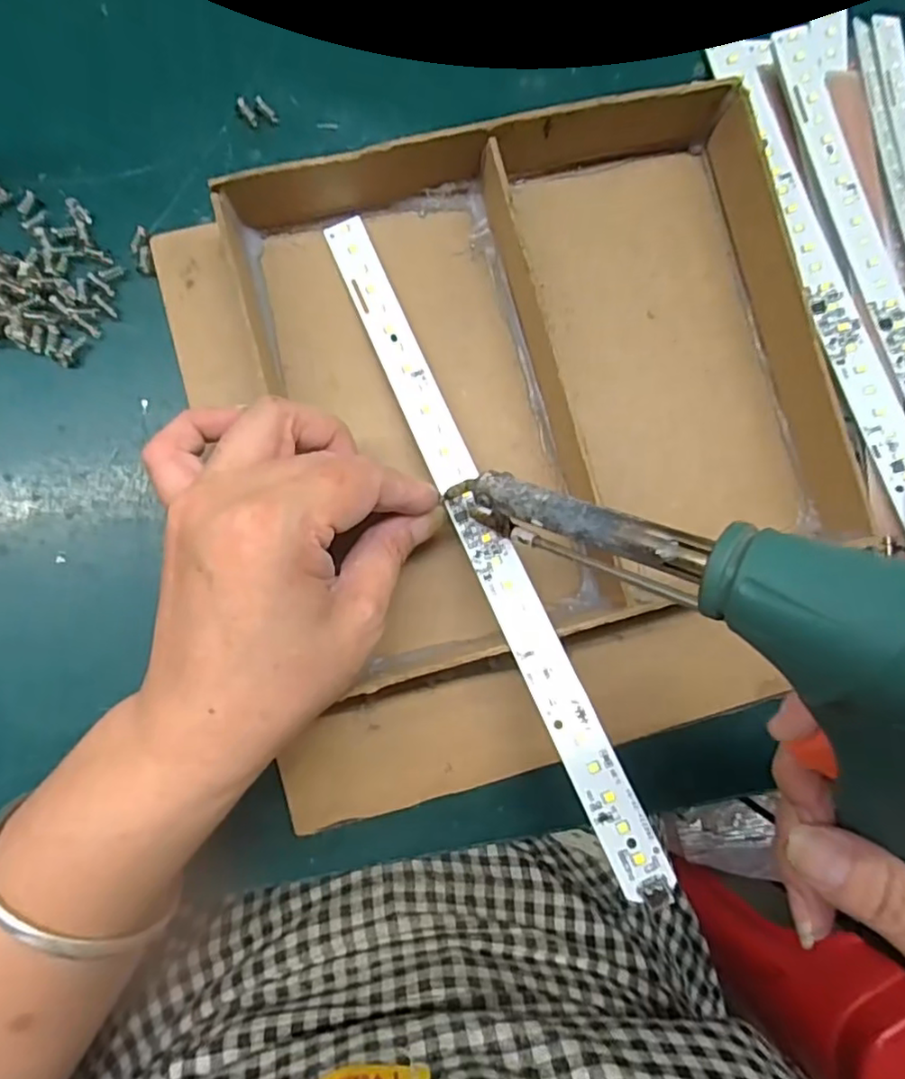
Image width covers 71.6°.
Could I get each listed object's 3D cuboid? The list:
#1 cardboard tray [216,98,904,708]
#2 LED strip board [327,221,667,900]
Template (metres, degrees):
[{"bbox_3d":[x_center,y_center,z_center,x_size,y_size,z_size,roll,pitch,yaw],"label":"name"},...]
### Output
[{"bbox_3d":[0.040,-0.072,0.258,0.222,0.033,0.218,-15,86,-5],"label":"cardboard tray"},{"bbox_3d":[0.009,-0.011,0.239,0.017,0.011,0.278,-23,74,-5],"label":"LED strip board"}]

